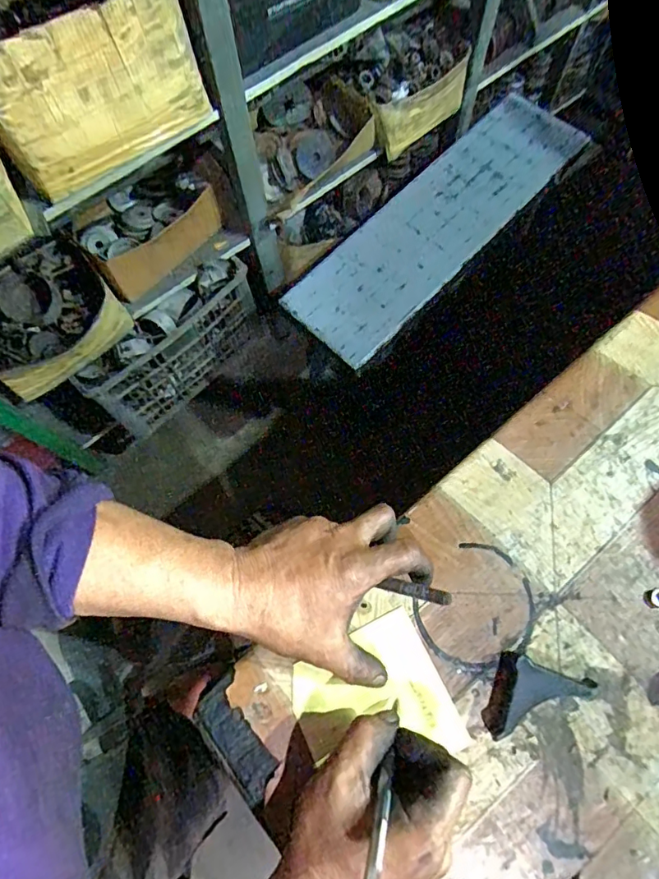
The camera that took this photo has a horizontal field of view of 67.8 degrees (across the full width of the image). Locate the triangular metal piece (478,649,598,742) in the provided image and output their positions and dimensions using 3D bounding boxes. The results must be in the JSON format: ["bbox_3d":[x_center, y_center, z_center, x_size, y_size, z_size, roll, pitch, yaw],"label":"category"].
[{"bbox_3d":[0.140,0.173,0.348,0.076,0.029,0.039,-25,73,-7],"label":"triangular metal piece"}]

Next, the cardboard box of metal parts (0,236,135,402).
[{"bbox_3d":[-0.513,-0.213,0.884,0.253,0.104,0.198,-35,74,-10],"label":"cardboard box of metal parts"}]

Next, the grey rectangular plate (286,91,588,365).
[{"bbox_3d":[0.215,-0.432,0.958,0.207,0.021,0.695,42,77,13],"label":"grey rectangular plate"}]

